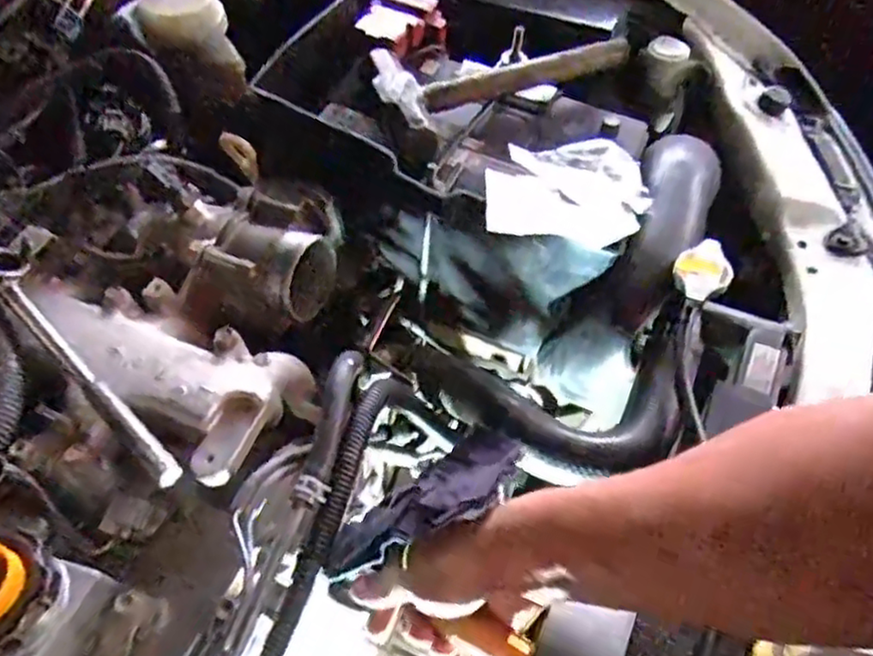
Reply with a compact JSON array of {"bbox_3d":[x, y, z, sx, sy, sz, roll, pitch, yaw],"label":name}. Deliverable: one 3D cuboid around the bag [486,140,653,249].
[{"bbox_3d":[0.107,-0.115,0.572,0.128,0.020,0.109,2,56,2],"label":"bag"}]

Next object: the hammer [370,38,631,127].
[{"bbox_3d":[0.059,-0.252,0.659,0.253,0.040,0.106,-26,59,-16],"label":"hammer"}]

